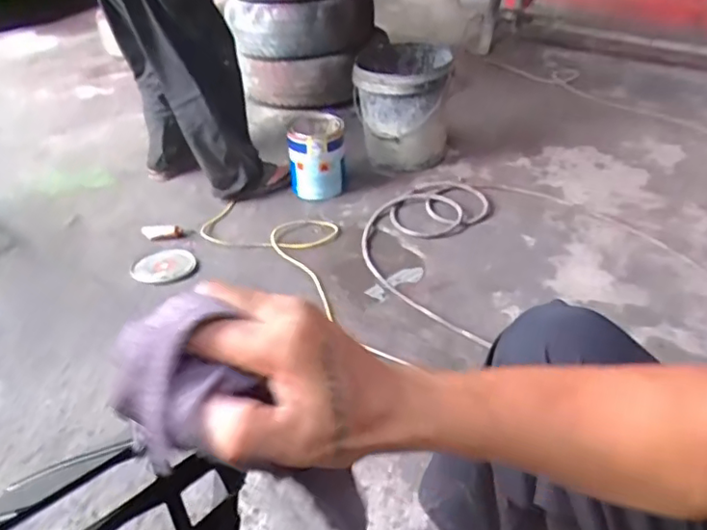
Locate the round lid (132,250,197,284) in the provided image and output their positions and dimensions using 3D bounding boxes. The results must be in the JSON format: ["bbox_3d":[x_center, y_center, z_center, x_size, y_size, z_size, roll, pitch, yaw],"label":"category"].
[{"bbox_3d":[-0.473,-0.001,1.485,0.152,0.016,0.152,-2,36,2],"label":"round lid"}]

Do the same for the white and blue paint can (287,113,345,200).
[{"bbox_3d":[-0.110,-0.319,1.743,0.160,0.189,0.159,-3,36,1],"label":"white and blue paint can"}]

